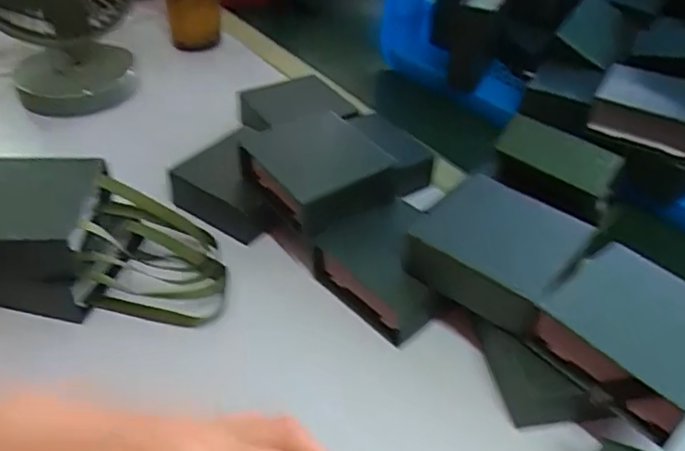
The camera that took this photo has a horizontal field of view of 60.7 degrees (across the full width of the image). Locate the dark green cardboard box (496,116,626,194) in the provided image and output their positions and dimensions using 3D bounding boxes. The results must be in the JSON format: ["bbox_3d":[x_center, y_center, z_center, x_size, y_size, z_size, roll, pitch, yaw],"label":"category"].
[{"bbox_3d":[0.171,-0.056,0.461,0.091,0.034,0.016,24,44,5],"label":"dark green cardboard box"}]

